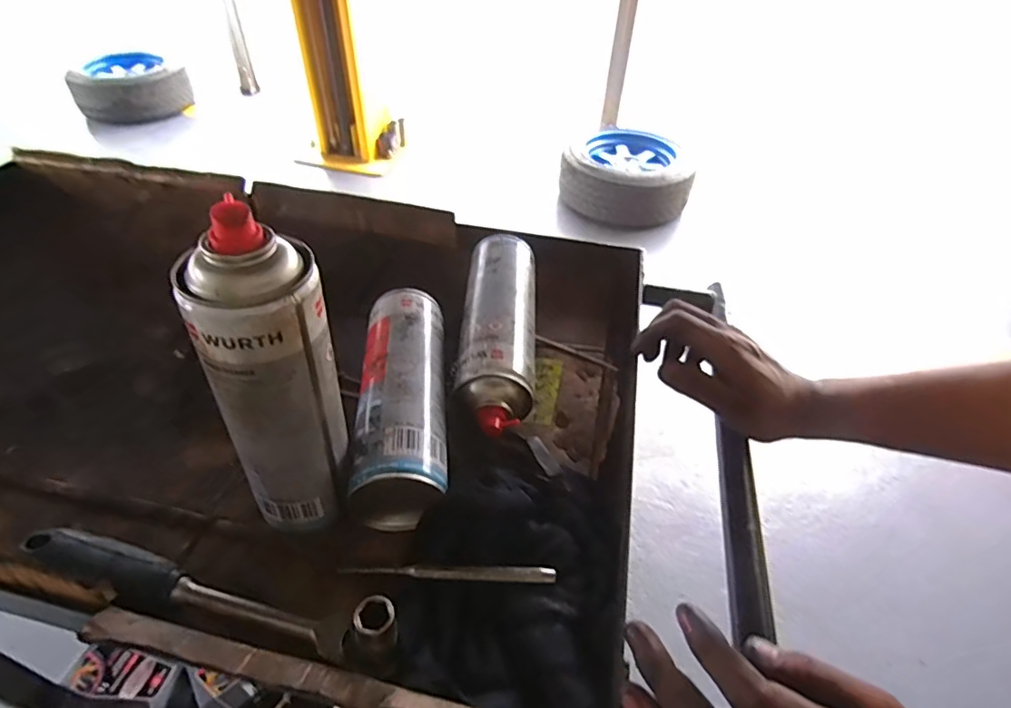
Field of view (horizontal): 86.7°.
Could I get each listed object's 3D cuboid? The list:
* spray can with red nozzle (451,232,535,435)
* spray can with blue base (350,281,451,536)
[{"bbox_3d":[-0.009,-0.024,0.481,0.066,0.060,0.227,4,44,0],"label":"spray can with red nozzle"},{"bbox_3d":[-0.078,0.032,0.414,0.065,0.055,0.204,-2,45,-6],"label":"spray can with blue base"}]

